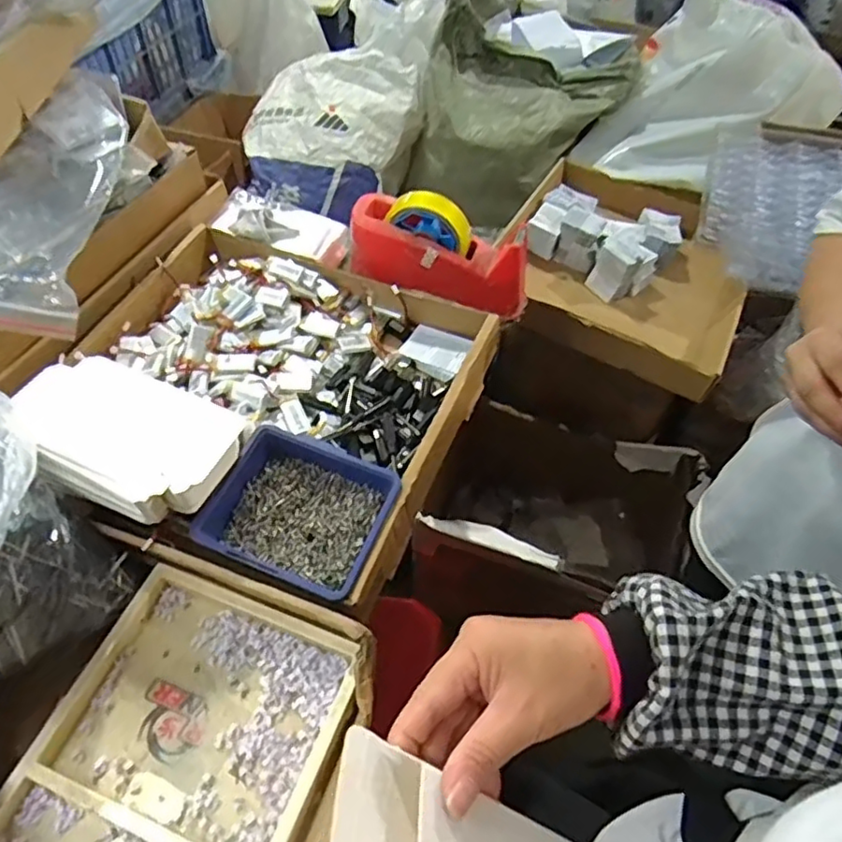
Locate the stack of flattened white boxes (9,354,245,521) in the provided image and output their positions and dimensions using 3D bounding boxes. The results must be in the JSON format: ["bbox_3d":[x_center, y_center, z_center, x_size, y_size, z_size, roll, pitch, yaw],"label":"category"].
[{"bbox_3d":[-0.231,0.011,0.509,0.184,0.050,0.111,22,57,14],"label":"stack of flattened white boxes"}]

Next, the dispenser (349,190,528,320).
[{"bbox_3d":[0.021,-0.190,0.701,0.200,0.091,0.073,20,56,12],"label":"dispenser"}]

